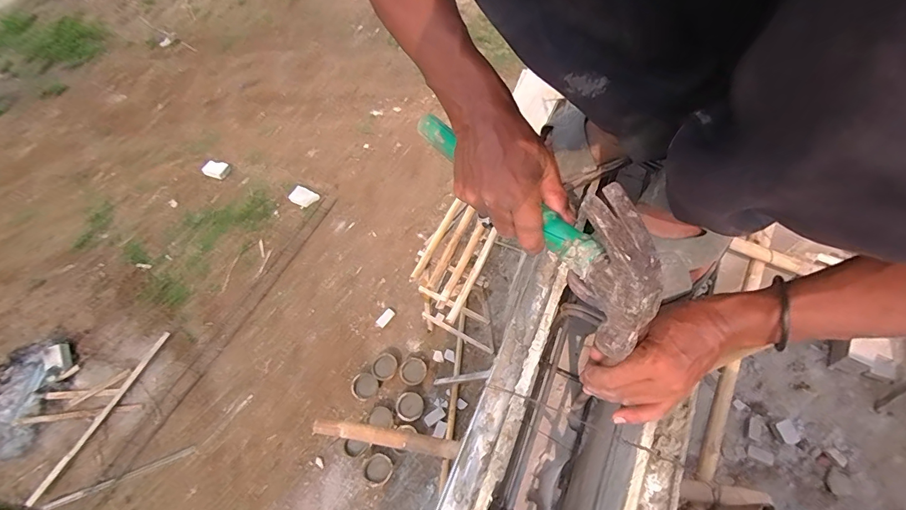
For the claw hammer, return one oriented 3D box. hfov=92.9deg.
[{"bbox_3d":[0.056,-0.048,0.368,0.032,0.123,0.278,-34,56,-15],"label":"claw hammer"}]

